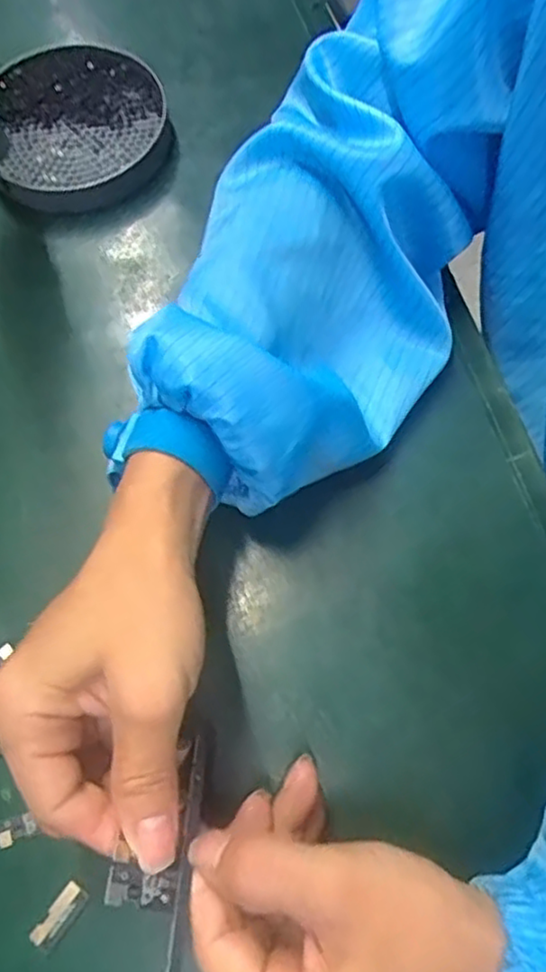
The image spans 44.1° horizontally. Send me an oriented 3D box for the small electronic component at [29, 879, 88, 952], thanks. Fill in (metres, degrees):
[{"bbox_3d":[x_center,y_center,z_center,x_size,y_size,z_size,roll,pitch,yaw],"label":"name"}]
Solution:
[{"bbox_3d":[-0.086,0.173,0.271,0.011,0.004,0.026,34,74,14],"label":"small electronic component"}]

